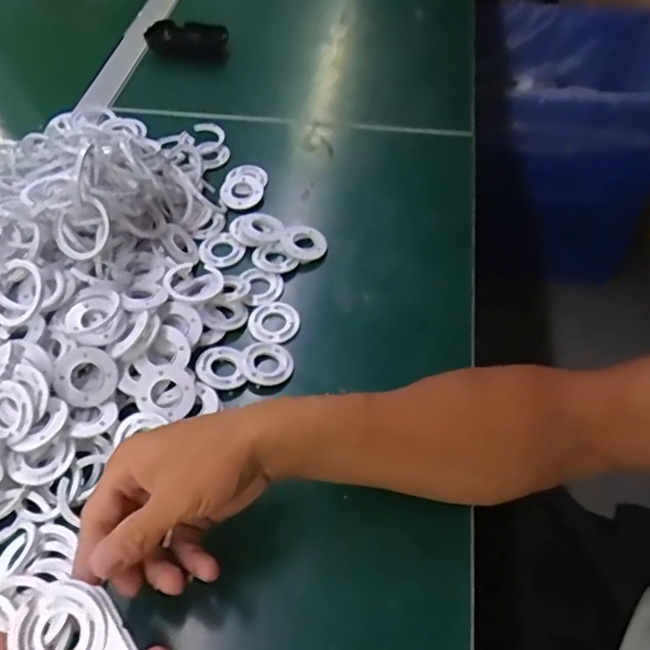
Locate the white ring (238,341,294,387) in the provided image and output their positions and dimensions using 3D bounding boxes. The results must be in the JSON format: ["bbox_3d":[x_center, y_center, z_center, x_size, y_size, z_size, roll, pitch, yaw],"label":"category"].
[{"bbox_3d":[-0.049,0.030,0.474,0.043,0.008,0.043,-1,54,2],"label":"white ring"}]

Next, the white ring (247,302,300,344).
[{"bbox_3d":[-0.046,-0.003,0.505,0.044,0.004,0.043,-1,54,2],"label":"white ring"}]

